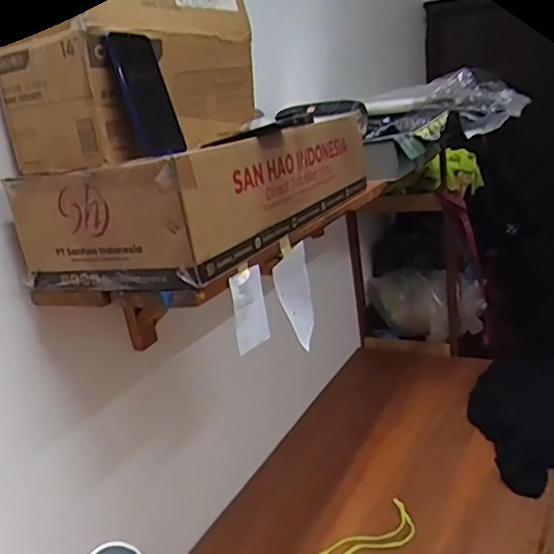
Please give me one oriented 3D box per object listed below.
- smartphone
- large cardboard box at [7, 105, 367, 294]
[{"bbox_3d":[-0.161,-0.229,0.724,0.013,0.154,0.072,-12,10,42],"label":"smartphone"},{"bbox_3d":[-0.081,-0.149,0.960,0.286,0.154,0.617,2,20,29],"label":"large cardboard box"}]

